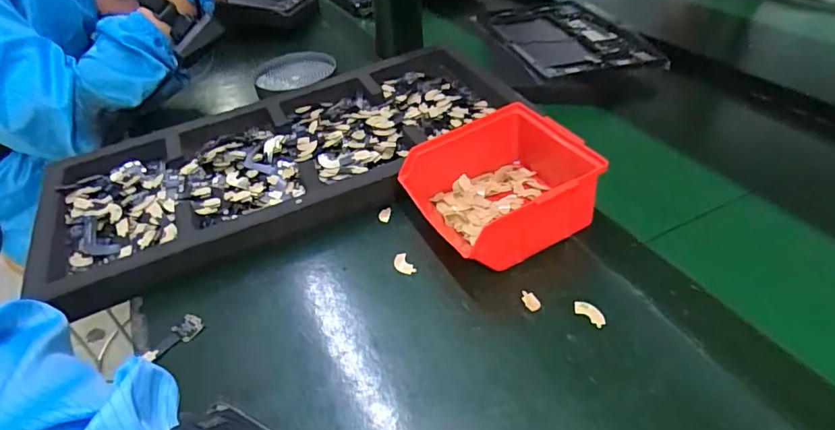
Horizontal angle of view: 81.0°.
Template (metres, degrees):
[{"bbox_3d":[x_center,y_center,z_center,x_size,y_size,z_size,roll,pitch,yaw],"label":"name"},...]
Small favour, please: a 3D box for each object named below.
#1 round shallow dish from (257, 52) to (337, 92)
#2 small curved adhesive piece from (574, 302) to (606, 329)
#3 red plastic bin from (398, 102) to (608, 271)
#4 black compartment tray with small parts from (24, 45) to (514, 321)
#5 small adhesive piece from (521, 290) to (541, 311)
[{"bbox_3d":[-0.176,-0.210,0.705,0.110,0.015,0.094,-15,42,-11],"label":"round shallow dish"},{"bbox_3d":[0.125,0.071,0.354,0.024,0.004,0.012,30,52,34],"label":"small curved adhesive piece"},{"bbox_3d":[0.078,-0.032,0.422,0.153,0.062,0.128,-19,43,-16],"label":"red plastic bin"},{"bbox_3d":[-0.131,-0.063,0.516,0.491,0.033,0.227,-20,43,-17],"label":"black compartment tray with small parts"},{"bbox_3d":[0.085,0.063,0.368,0.011,0.004,0.018,-21,45,-18],"label":"small adhesive piece"}]

